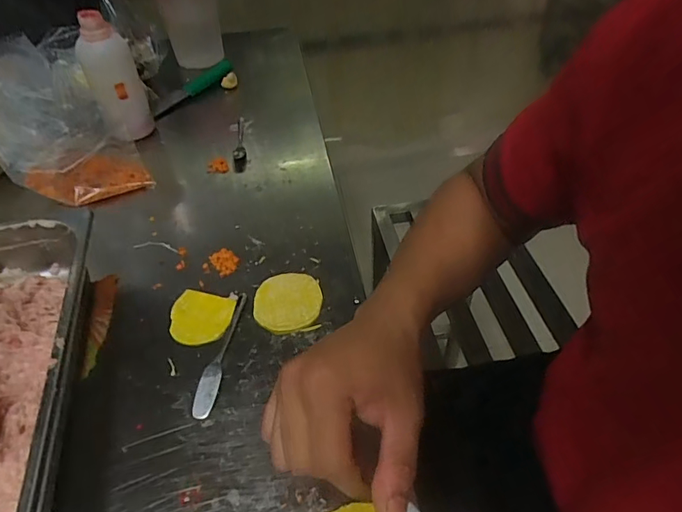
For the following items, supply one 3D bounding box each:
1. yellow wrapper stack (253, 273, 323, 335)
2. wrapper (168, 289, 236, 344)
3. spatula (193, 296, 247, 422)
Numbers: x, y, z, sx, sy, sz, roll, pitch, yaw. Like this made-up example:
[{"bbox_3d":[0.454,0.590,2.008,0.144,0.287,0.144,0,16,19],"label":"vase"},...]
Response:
[{"bbox_3d":[-0.056,0.048,0.489,0.069,0.005,0.078,-4,45,-4],"label":"yellow wrapper stack"},{"bbox_3d":[-0.145,0.062,0.475,0.061,0.007,0.059,8,45,8],"label":"wrapper"},{"bbox_3d":[-0.115,0.087,0.449,0.018,0.010,0.140,5,45,5],"label":"spatula"}]

